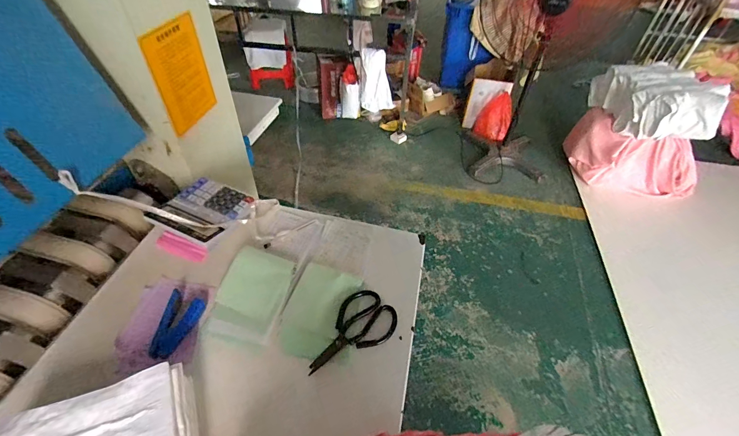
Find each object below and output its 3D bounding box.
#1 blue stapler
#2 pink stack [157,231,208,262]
[{"bbox_3d":[-0.313,0.173,0.574,0.058,0.025,0.109,2,46,0],"label":"blue stapler"},{"bbox_3d":[-0.364,0.057,0.676,0.104,0.013,0.033,16,48,13],"label":"pink stack"}]

